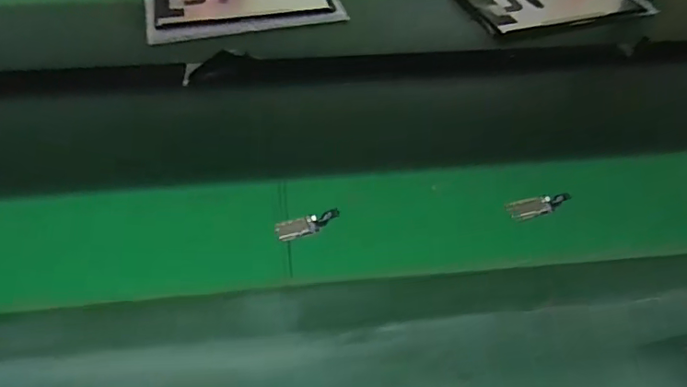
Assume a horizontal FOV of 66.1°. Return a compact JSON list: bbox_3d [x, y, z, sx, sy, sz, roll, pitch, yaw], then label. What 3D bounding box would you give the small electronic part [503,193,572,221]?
[{"bbox_3d":[0.191,0.011,0.516,0.066,0.004,0.024,-13,49,-14],"label":"small electronic part"}]

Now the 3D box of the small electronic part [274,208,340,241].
[{"bbox_3d":[-0.032,0.028,0.491,0.063,0.010,0.022,-21,51,-20],"label":"small electronic part"}]

